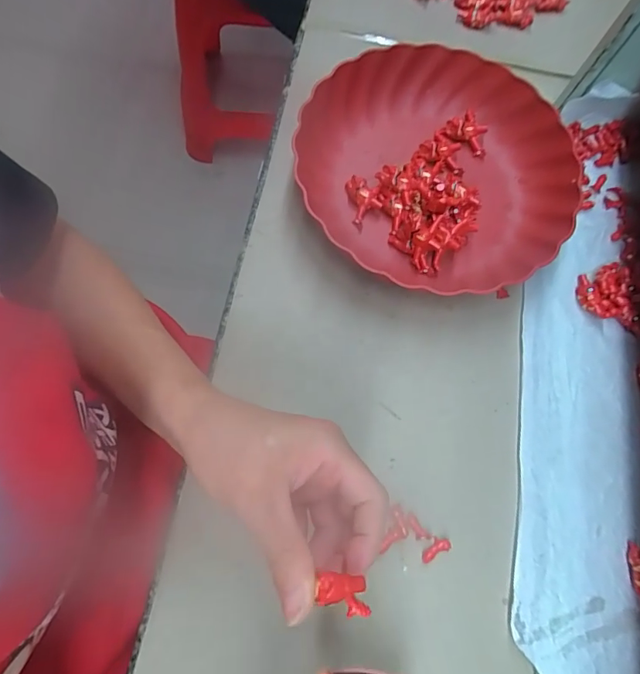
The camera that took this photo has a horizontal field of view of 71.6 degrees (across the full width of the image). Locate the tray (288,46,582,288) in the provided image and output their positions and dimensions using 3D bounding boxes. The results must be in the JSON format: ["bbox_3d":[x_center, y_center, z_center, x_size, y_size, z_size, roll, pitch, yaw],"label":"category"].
[{"bbox_3d":[0.103,-0.153,0.397,0.240,0.042,0.230,21,74,6],"label":"tray"}]

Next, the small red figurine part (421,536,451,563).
[{"bbox_3d":[0.084,0.155,0.324,0.024,0.004,0.012,-24,74,-7],"label":"small red figurine part"}]

